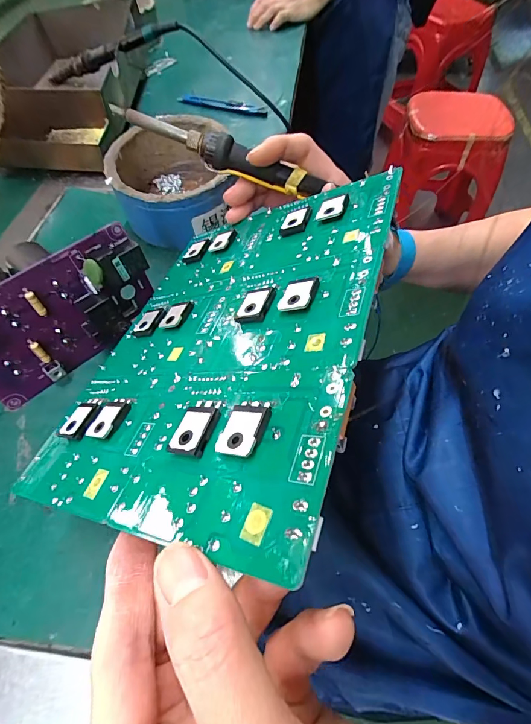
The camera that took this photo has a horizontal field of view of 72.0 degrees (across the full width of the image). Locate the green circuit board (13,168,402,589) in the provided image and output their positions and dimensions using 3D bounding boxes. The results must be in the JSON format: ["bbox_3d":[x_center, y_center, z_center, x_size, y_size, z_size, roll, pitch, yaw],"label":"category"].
[{"bbox_3d":[-0.025,-0.021,0.192,0.160,0.007,0.206,-2,50,34],"label":"green circuit board"}]

